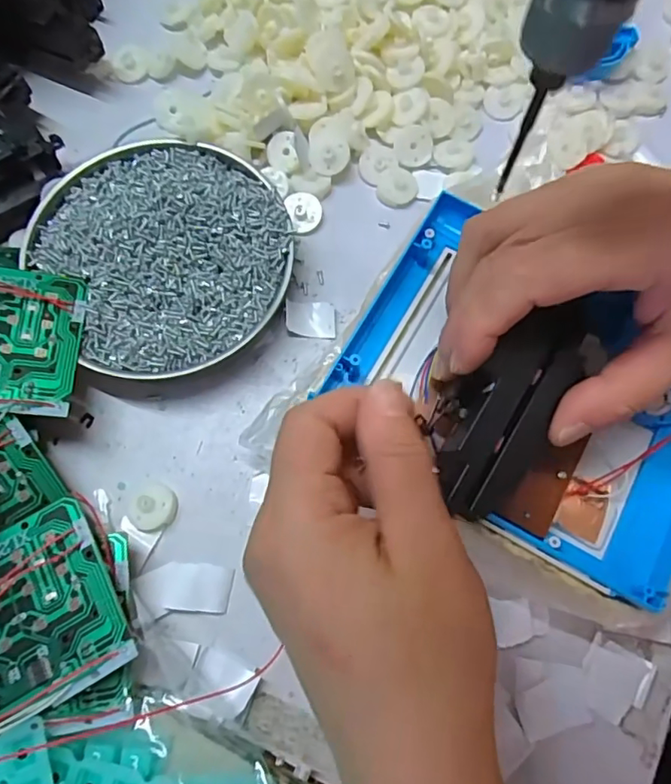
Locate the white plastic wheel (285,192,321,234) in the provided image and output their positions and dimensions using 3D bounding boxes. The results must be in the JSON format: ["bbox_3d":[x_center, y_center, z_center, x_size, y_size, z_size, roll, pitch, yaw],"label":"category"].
[{"bbox_3d":[-0.018,-0.103,0.314,0.019,0.008,0.023,-13,74,-4],"label":"white plastic wheel"}]

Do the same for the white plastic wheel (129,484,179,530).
[{"bbox_3d":[-0.087,0.055,0.265,0.022,0.009,0.022,0,73,0],"label":"white plastic wheel"}]

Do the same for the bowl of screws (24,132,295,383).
[{"bbox_3d":[-0.088,-0.074,0.294,0.121,0.030,0.129,0,73,0],"label":"bowl of screws"}]

